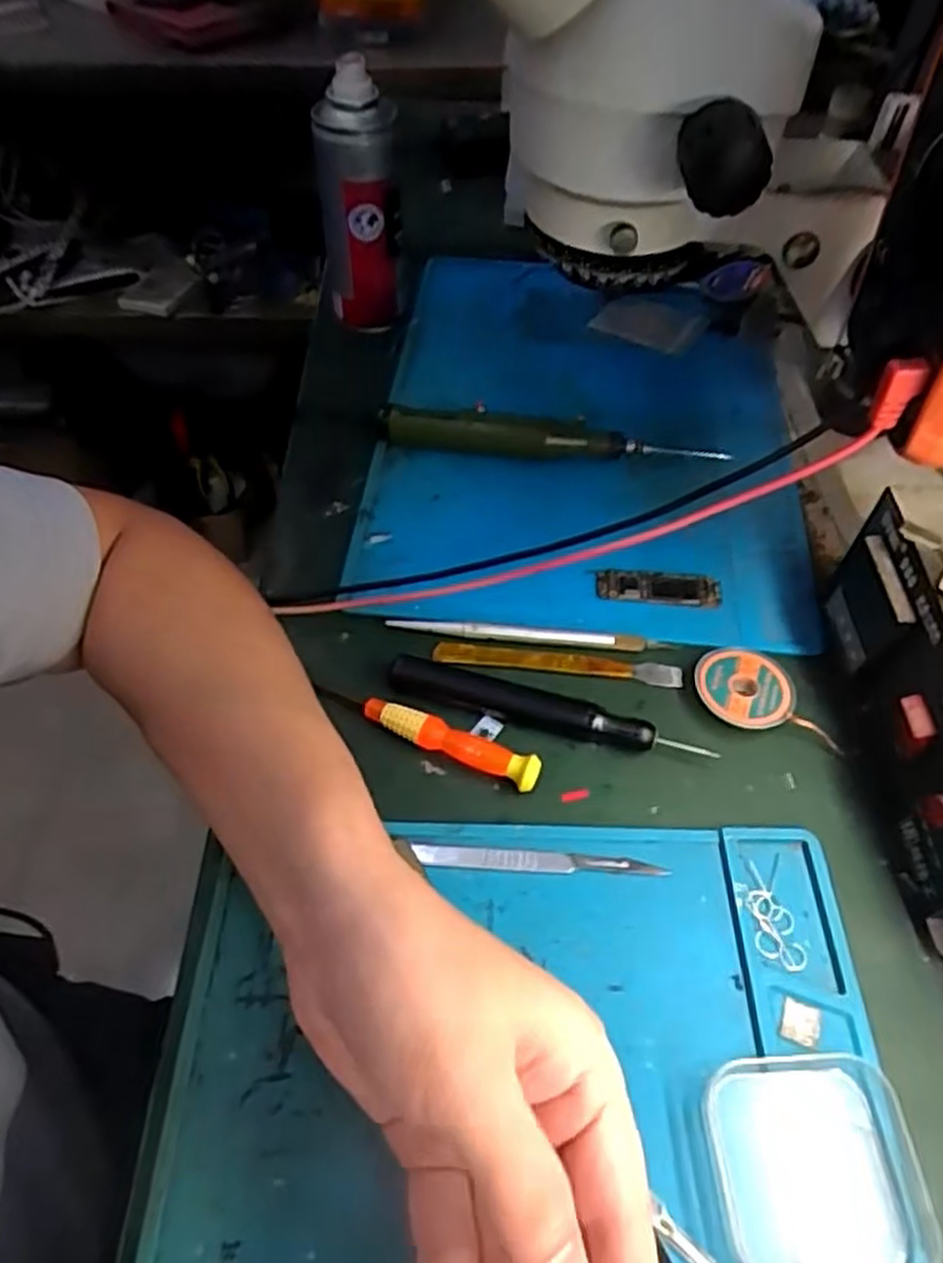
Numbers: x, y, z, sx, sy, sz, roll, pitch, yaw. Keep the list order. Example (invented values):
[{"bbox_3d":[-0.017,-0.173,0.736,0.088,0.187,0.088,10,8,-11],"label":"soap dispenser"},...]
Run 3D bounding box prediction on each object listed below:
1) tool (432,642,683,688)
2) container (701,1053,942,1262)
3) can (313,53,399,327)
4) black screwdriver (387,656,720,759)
[{"bbox_3d":[0.043,0.015,0.386,0.121,0.007,0.012,5,53,2],"label":"tool"},{"bbox_3d":[0.113,0.177,0.258,0.062,0.016,0.063,-2,53,-3],"label":"container"},{"bbox_3d":[-0.072,-0.271,0.509,0.047,0.152,0.047,1,53,-1],"label":"can"},{"bbox_3d":[0.033,0.037,0.363,0.148,0.011,0.016,14,54,9],"label":"black screwdriver"}]

